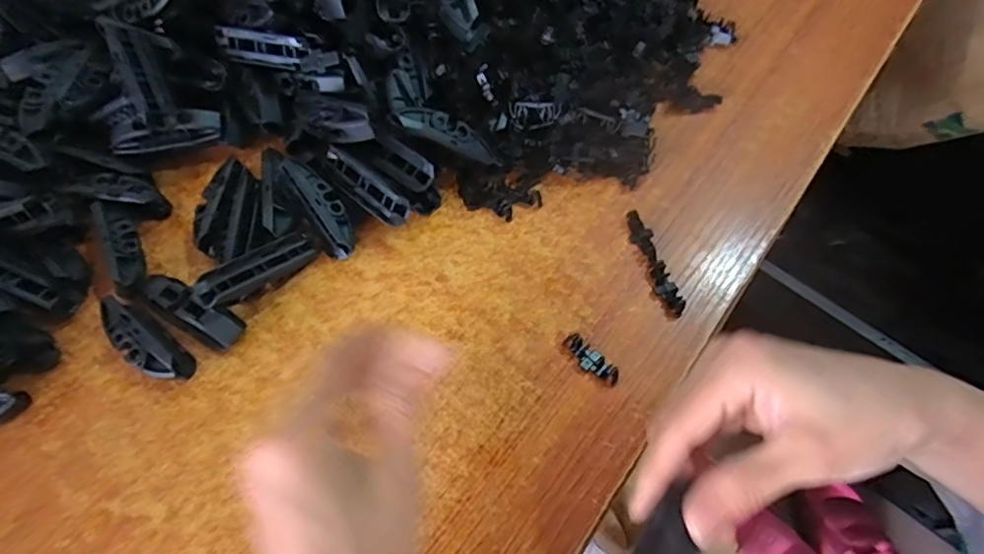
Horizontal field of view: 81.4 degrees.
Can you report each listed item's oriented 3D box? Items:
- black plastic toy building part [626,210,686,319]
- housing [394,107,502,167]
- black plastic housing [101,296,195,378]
[{"bbox_3d":[0.098,-0.010,0.344,0.014,0.010,0.072,-13,61,-6],"label":"black plastic toy building part"},{"bbox_3d":[-0.024,-0.090,0.357,0.071,0.008,0.019,20,56,-27],"label":"housing"},{"bbox_3d":[-0.196,0.035,0.322,0.071,0.020,0.023,35,67,19],"label":"black plastic housing"}]

